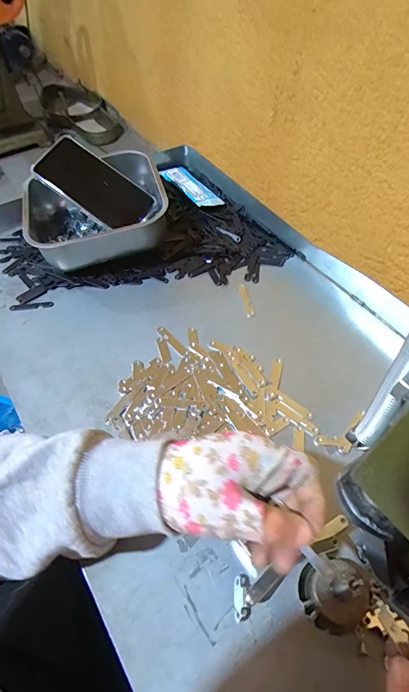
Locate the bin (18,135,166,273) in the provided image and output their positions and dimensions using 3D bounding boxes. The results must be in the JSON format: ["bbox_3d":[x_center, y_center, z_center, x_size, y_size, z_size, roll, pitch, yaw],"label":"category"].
[{"bbox_3d":[-0.146,-0.182,0.516,0.175,0.088,0.181,-17,55,-9],"label":"bin"}]

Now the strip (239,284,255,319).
[{"bbox_3d":[0.052,-0.058,0.470,0.012,0.004,0.056,-9,54,-3],"label":"strip"}]

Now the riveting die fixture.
[{"bbox_3d":[0.098,0.182,0.280,0.049,0.019,0.043,-6,54,-1],"label":"riveting die fixture"}]

